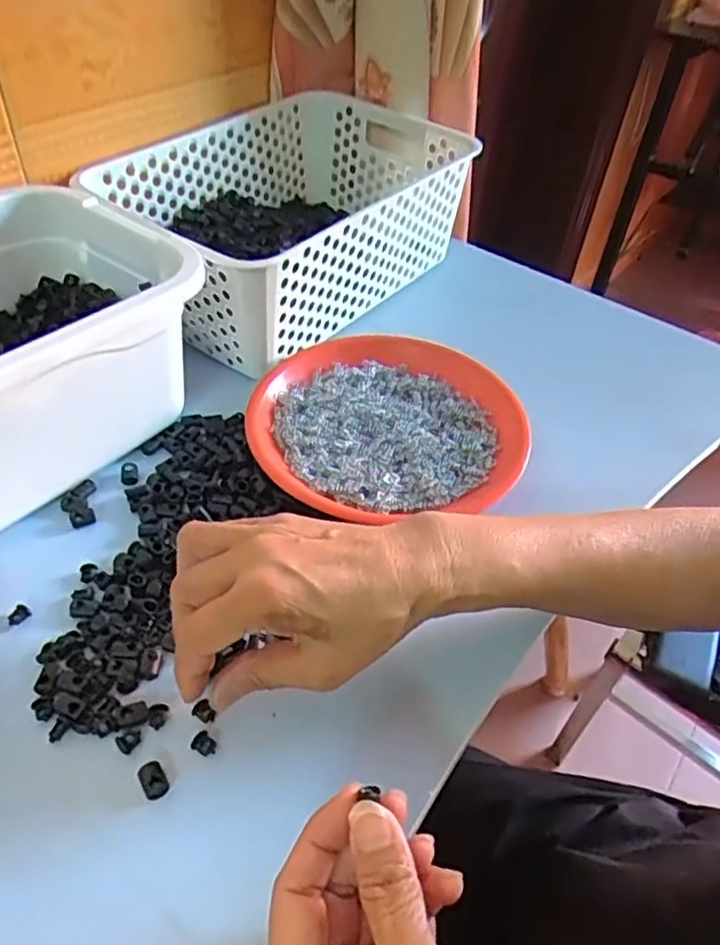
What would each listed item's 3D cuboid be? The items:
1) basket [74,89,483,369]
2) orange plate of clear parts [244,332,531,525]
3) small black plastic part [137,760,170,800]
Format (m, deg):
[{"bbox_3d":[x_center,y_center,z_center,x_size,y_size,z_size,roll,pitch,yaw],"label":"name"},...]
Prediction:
[{"bbox_3d":[-0.064,-0.228,0.606,0.204,0.107,0.312,33,52,24],"label":"basket"},{"bbox_3d":[0.017,-0.041,0.496,0.189,0.026,0.175,3,46,-3],"label":"orange plate of clear parts"},{"bbox_3d":[-0.096,0.143,0.314,0.011,0.004,0.017,-24,53,-26],"label":"small black plastic part"}]

